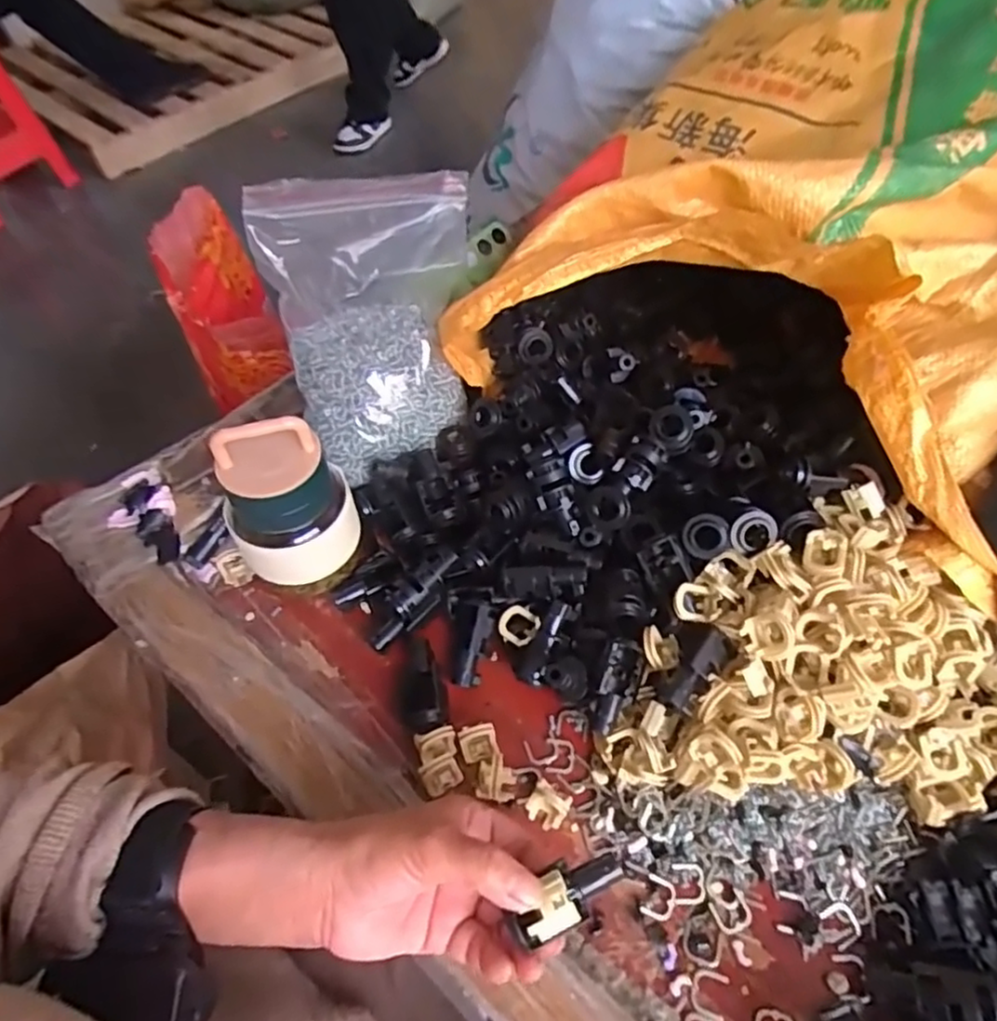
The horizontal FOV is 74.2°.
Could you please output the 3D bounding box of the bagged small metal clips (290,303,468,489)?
[{"bbox_3d":[-0.087,-0.088,0.471,0.110,0.107,0.057,-26,23,-4],"label":"bagged small metal clips"}]

